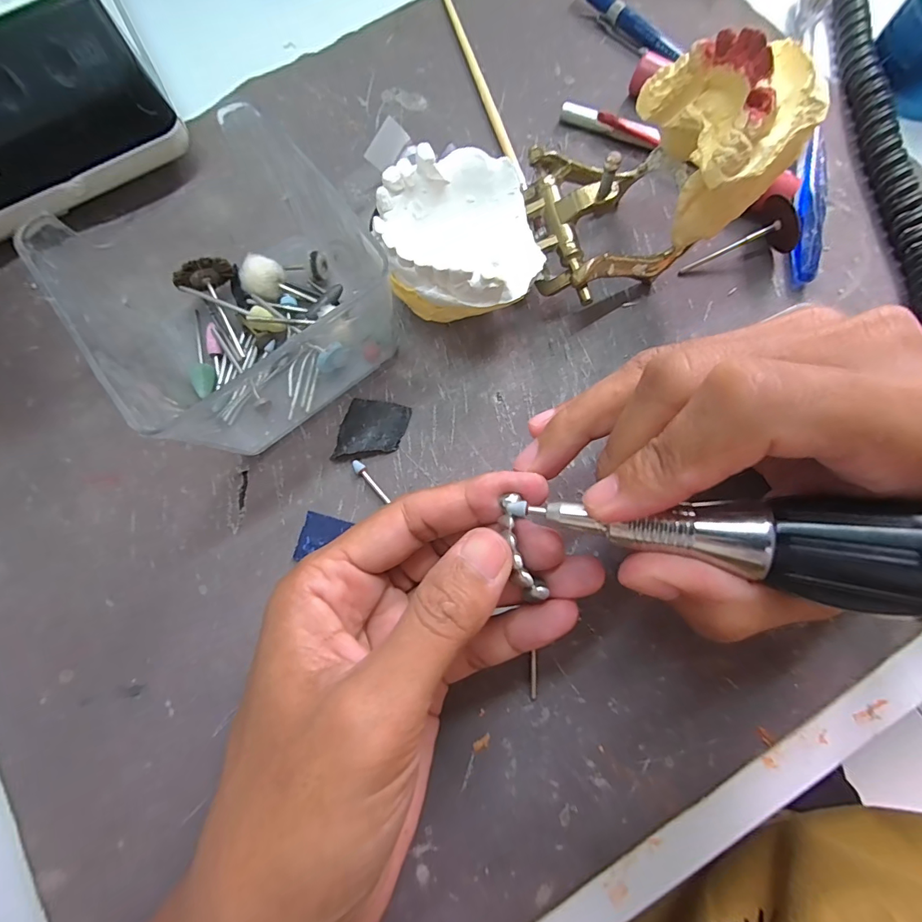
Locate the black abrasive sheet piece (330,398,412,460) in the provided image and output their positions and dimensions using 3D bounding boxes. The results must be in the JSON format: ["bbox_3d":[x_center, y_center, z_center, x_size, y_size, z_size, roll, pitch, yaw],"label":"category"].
[{"bbox_3d":[-0.039,-0.013,0.192,0.029,0.006,0.027,10,78,4],"label":"black abrasive sheet piece"}]

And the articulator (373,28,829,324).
[{"bbox_3d":[0.040,-0.103,0.173,0.142,0.077,0.065,-21,78,-3],"label":"articulator"}]

